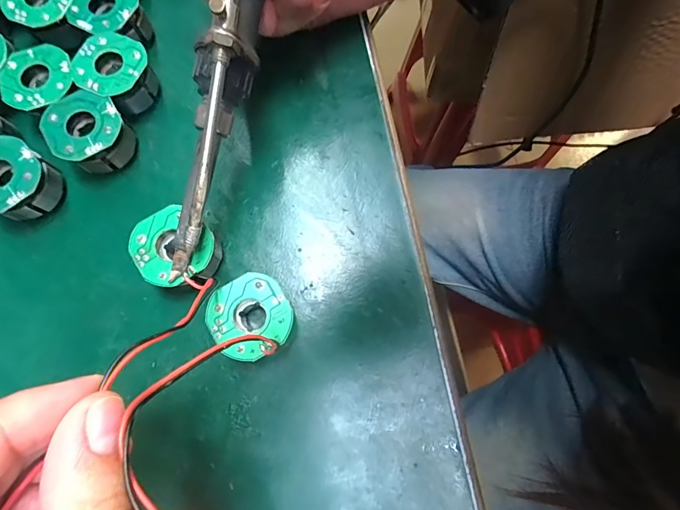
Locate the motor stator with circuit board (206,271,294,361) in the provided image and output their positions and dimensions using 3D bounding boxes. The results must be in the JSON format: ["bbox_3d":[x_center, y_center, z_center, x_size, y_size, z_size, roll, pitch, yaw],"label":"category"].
[{"bbox_3d":[-0.033,0.025,0.153,0.029,0.022,0.029,0,75,1],"label":"motor stator with circuit board"}]

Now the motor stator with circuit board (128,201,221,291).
[{"bbox_3d":[-0.064,0.000,0.157,0.034,0.021,0.029,42,79,11],"label":"motor stator with circuit board"}]

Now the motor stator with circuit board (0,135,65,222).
[{"bbox_3d":[-0.137,-0.030,0.164,0.031,0.022,0.031,14,76,1],"label":"motor stator with circuit board"}]

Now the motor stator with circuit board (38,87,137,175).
[{"bbox_3d":[-0.108,-0.052,0.171,0.032,0.023,0.029,43,78,8],"label":"motor stator with circuit board"}]

